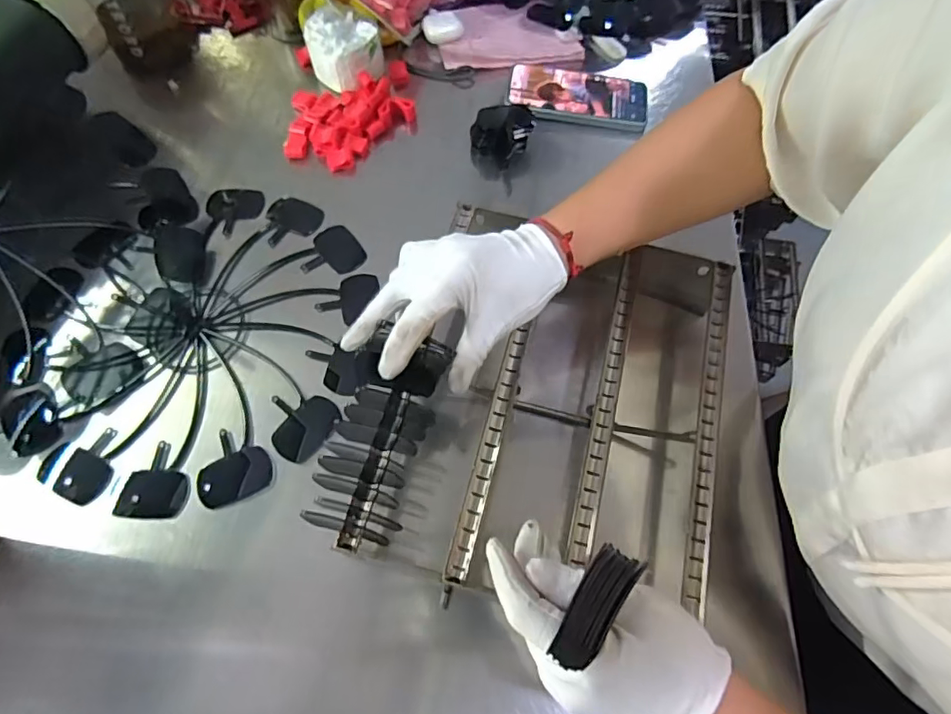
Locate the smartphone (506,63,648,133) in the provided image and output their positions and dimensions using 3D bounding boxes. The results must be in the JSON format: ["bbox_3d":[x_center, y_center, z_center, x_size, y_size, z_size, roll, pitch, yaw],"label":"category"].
[{"bbox_3d":[0.118,-0.301,0.627,0.159,0.011,0.085,9,64,3],"label":"smartphone"}]

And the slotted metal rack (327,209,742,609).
[{"bbox_3d":[0.070,0.032,0.435,0.252,0.068,0.305,16,64,6],"label":"slotted metal rack"}]

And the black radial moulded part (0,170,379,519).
[{"bbox_3d":[-0.257,-0.031,0.501,0.302,0.041,0.332,9,64,3],"label":"black radial moulded part"}]

